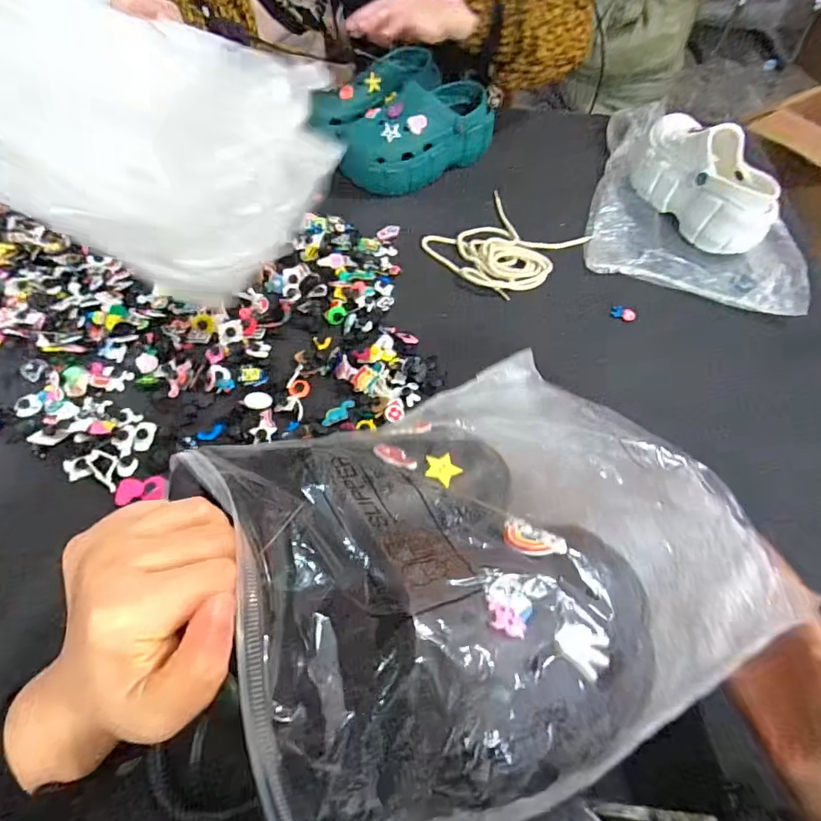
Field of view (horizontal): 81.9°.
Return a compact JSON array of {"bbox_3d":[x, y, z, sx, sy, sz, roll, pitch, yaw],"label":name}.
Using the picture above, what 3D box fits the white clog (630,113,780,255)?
[{"bbox_3d":[0.414,-0.330,0.668,0.082,0.101,0.232,-19,61,-14],"label":"white clog"}]

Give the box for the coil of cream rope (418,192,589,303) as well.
[{"bbox_3d":[0.131,-0.237,0.663,0.167,0.022,0.180,37,64,19],"label":"coil of cream rope"}]

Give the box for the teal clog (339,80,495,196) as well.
[{"bbox_3d":[0.012,-0.422,0.724,0.249,0.099,0.100,-32,65,-20],"label":"teal clog"}]

